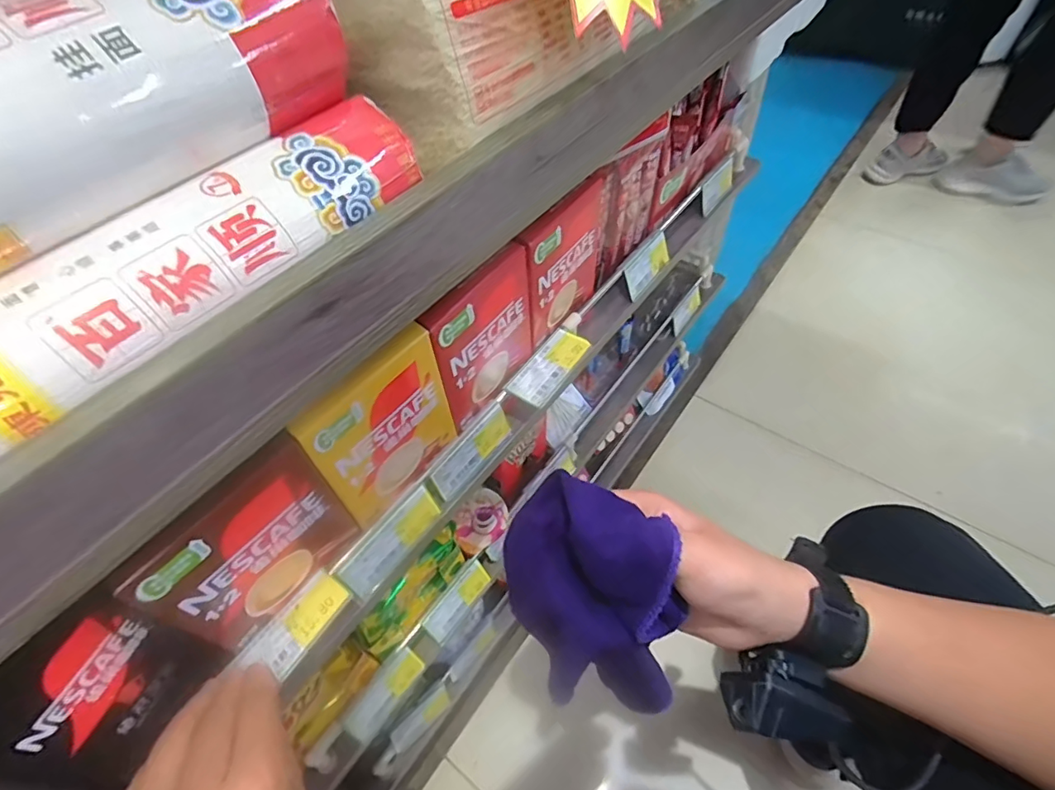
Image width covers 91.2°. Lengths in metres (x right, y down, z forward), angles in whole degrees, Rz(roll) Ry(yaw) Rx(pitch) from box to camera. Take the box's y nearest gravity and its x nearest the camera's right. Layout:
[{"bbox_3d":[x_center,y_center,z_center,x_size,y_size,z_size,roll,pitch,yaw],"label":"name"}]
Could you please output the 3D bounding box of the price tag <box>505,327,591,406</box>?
[{"bbox_3d":[0.019,-0.027,0.449,0.038,0.006,0.085,27,59,23],"label":"price tag"}]

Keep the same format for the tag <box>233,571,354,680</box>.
[{"bbox_3d":[-0.140,0.141,0.320,0.032,0.007,0.061,25,58,22],"label":"tag"}]

